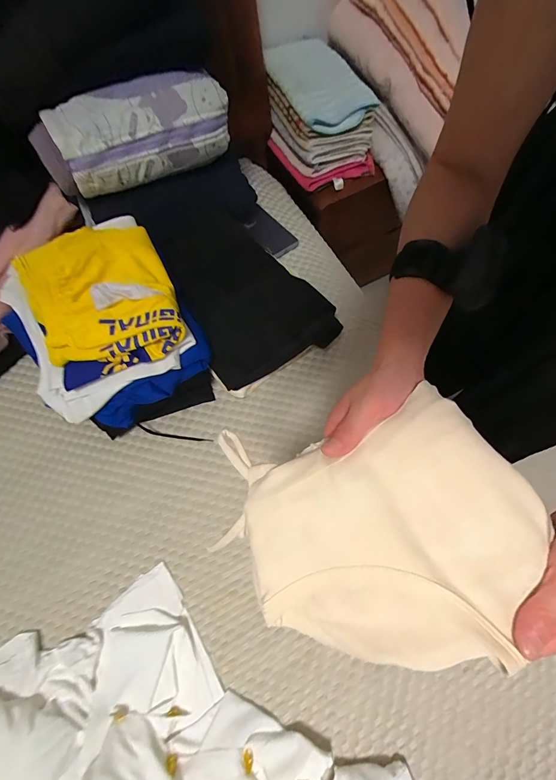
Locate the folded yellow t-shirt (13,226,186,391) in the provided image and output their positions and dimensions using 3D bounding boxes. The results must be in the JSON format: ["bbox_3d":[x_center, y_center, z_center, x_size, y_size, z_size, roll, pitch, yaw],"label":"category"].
[{"bbox_3d":[-0.278,-0.149,0.546,0.209,0.059,0.248,-24,69,-7],"label":"folded yellow t-shirt"}]

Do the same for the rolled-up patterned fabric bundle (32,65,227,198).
[{"bbox_3d":[-0.220,-0.411,0.564,0.305,0.114,0.074,-33,70,-11],"label":"rolled-up patterned fabric bundle"}]

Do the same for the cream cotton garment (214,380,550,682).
[{"bbox_3d":[0.080,0.099,0.256,0.208,0.045,0.180,-16,68,-4],"label":"cream cotton garment"}]

